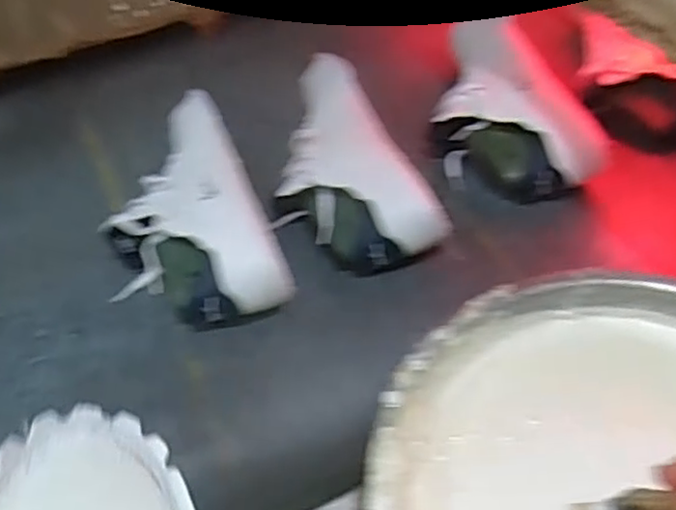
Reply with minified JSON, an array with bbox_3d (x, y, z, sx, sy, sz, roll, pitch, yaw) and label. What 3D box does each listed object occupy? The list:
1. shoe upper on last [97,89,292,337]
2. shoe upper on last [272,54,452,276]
[{"bbox_3d":[-0.156,-0.037,0.687,0.142,0.105,0.257,-19,51,-14],"label":"shoe upper on last"},{"bbox_3d":[-0.010,-0.095,0.727,0.130,0.104,0.277,-20,51,-14],"label":"shoe upper on last"}]

